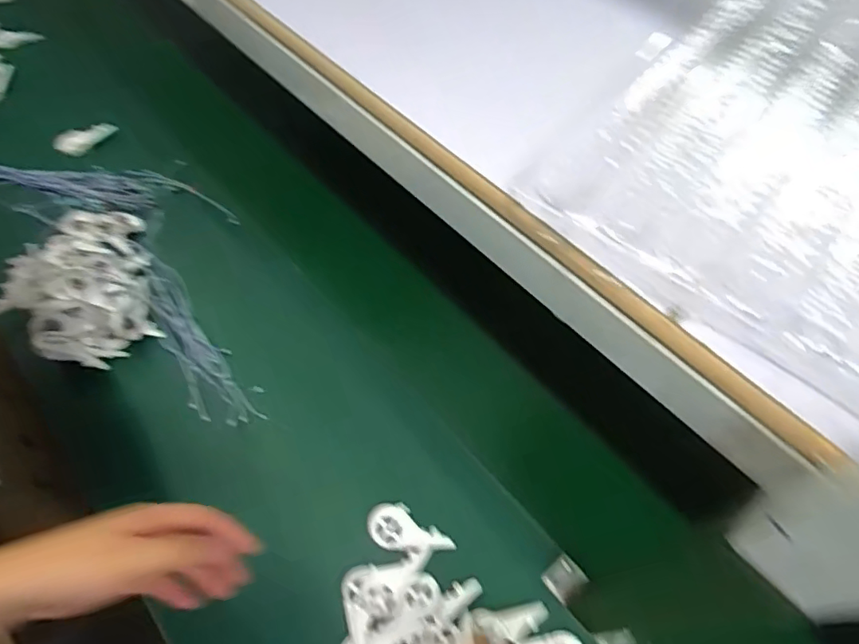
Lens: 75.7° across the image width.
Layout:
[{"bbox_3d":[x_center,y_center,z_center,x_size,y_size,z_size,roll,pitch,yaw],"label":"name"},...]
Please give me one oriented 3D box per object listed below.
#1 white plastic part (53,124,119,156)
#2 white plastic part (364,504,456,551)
[{"bbox_3d":[-0.600,-0.320,0.970,0.099,0.045,0.023,-29,63,-14],"label":"white plastic part"},{"bbox_3d":[-0.023,0.239,0.646,0.098,0.015,0.047,1,59,3],"label":"white plastic part"}]

